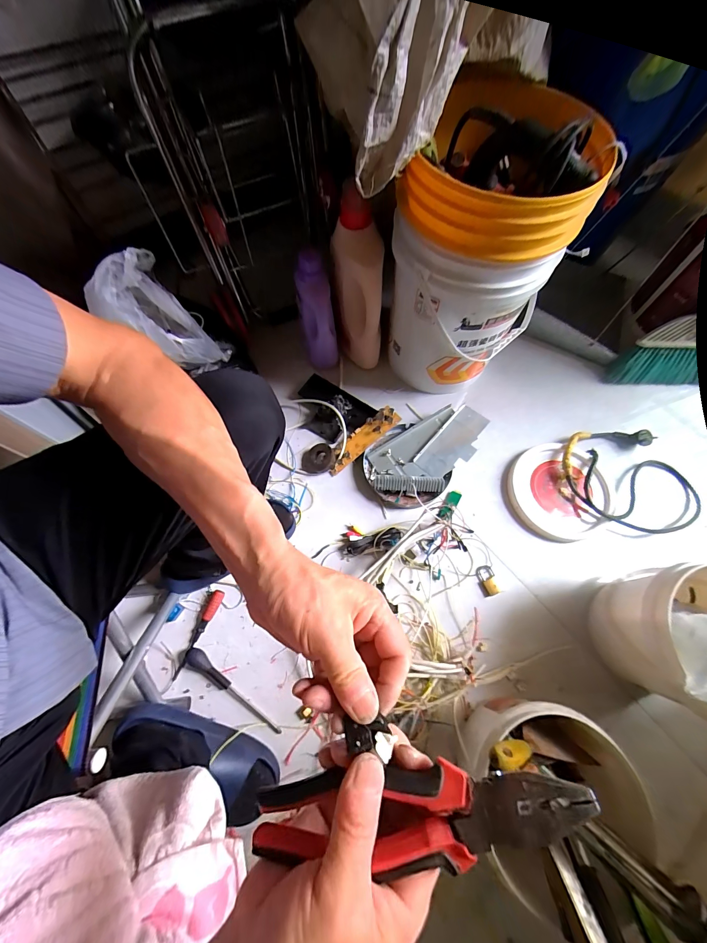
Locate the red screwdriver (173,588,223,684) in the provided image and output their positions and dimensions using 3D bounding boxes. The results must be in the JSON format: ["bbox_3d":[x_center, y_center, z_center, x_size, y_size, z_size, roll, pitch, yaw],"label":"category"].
[{"bbox_3d":[-0.299,0.311,0.652,0.023,0.017,0.166,22,71,9],"label":"red screwdriver"}]

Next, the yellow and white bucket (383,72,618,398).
[{"bbox_3d":[0.224,-0.390,0.685,0.292,0.459,0.271,13,69,5],"label":"yellow and white bucket"}]

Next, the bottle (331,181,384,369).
[{"bbox_3d":[0.008,-0.395,0.759,0.080,0.340,0.137,-20,70,-7],"label":"bottle"}]

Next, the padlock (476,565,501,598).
[{"bbox_3d":[0.276,0.225,0.697,0.034,0.011,0.059,-11,69,-4],"label":"padlock"}]

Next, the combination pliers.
[{"bbox_3d":[0.032,0.196,0.193,0.189,0.018,0.039,-15,68,12],"label":"combination pliers"}]

